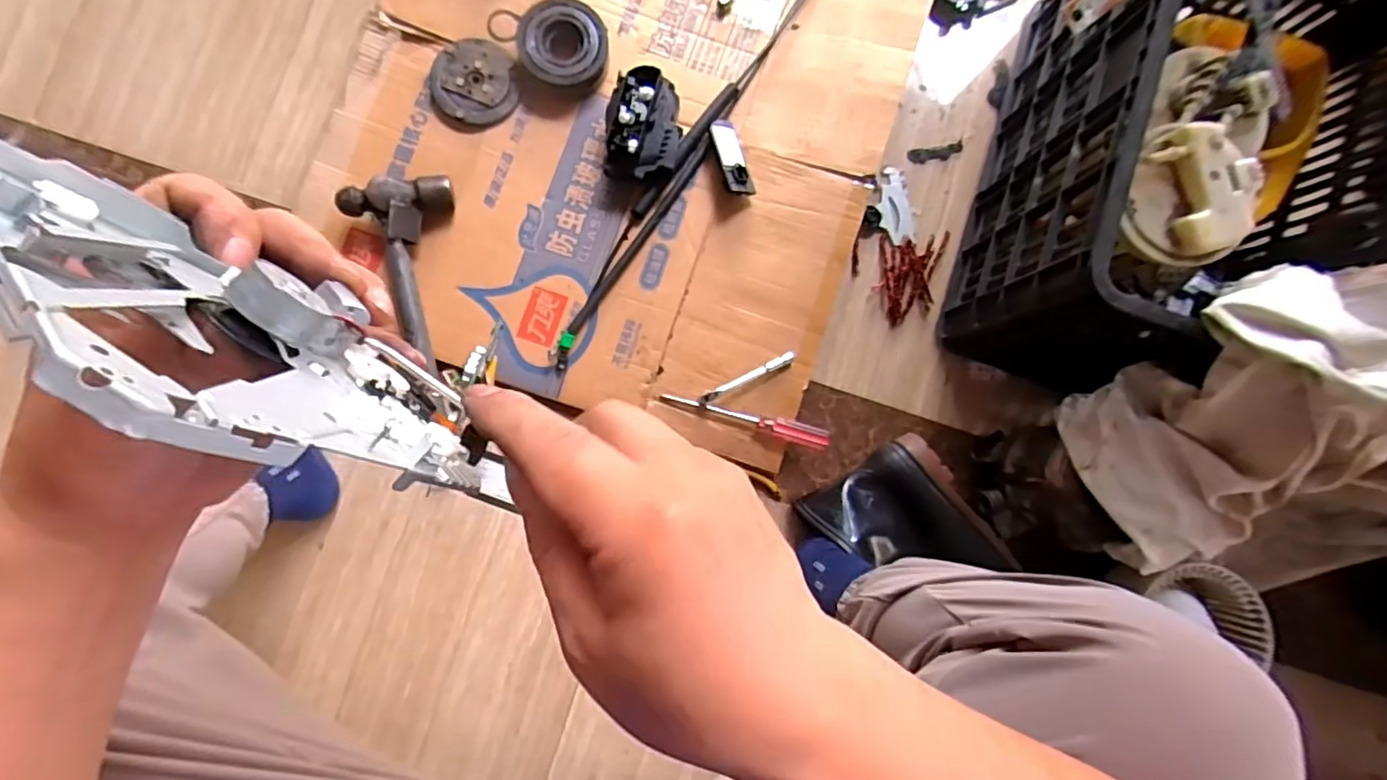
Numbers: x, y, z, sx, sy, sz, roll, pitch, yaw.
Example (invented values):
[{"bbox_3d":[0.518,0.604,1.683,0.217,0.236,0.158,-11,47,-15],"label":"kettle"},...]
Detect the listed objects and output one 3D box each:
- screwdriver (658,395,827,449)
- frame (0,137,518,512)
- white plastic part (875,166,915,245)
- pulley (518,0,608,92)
[{"bbox_3d":[0.058,0.032,0.688,0.192,0.022,0.024,15,84,0],"label":"screwdriver"},{"bbox_3d":[-0.115,-0.015,0.171,0.127,0.140,0.025,38,85,2],"label":"frame"},{"bbox_3d":[0.248,-0.227,0.747,0.043,0.009,0.098,-3,85,-2],"label":"white plastic part"},{"bbox_3d":[-0.151,-0.408,0.716,0.100,0.038,0.106,0,85,-2],"label":"pulley"}]

